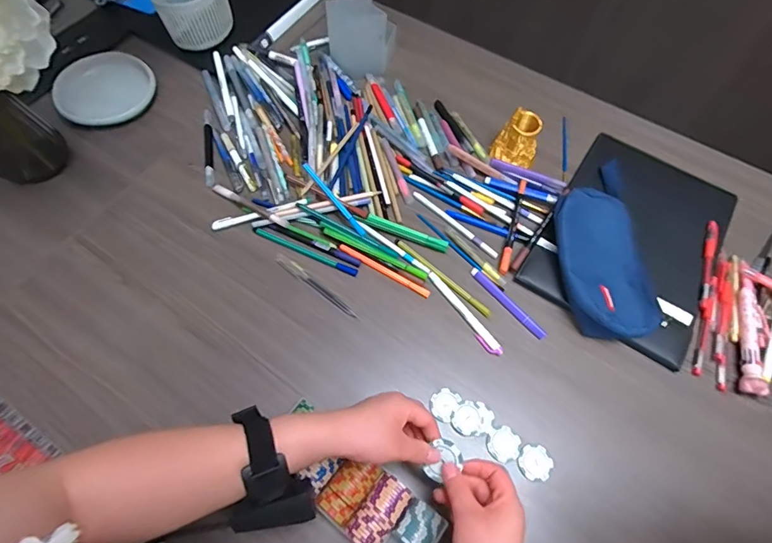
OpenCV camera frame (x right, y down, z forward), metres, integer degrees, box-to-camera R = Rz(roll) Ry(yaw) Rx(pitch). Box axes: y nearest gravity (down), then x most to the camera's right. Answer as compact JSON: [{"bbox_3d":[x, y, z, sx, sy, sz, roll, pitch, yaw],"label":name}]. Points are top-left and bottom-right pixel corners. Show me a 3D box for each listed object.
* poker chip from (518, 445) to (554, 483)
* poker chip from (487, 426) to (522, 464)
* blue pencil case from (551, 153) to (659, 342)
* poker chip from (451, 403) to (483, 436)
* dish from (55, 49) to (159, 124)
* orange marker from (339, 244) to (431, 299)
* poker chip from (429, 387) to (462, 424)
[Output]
[{"bbox_3d":[0.172,0.221,0.510,0.038,0.004,0.039,1,65,-2],"label":"poker chip"},{"bbox_3d":[0.138,0.202,0.519,0.037,0.004,0.039,1,65,-2],"label":"poker chip"},{"bbox_3d":[0.292,-0.040,0.612,0.121,0.043,0.265,0,65,-2],"label":"blue pencil case"},{"bbox_3d":[0.097,0.176,0.528,0.037,0.004,0.034,-40,72,-18],"label":"poker chip"},{"bbox_3d":[-0.465,-0.302,0.730,0.161,0.029,0.147,1,65,-2],"label":"dish"},{"bbox_3d":[-0.003,-0.002,0.611,0.141,0.009,0.013,30,68,12],"label":"orange marker"},{"bbox_3d":[0.070,0.160,0.534,0.032,0.004,0.039,31,68,12],"label":"poker chip"}]

